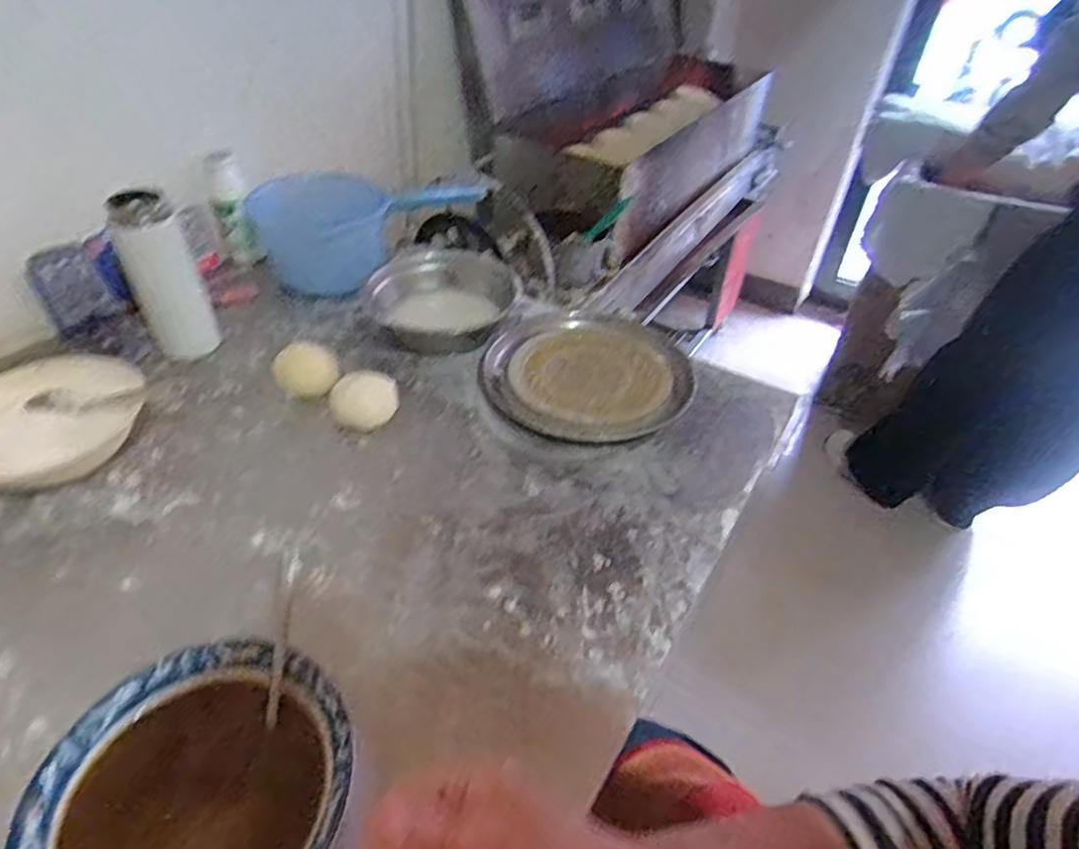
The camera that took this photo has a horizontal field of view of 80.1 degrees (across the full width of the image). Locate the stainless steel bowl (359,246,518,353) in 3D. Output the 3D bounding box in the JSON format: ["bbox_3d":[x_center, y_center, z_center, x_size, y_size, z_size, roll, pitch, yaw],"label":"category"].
[{"bbox_3d":[-0.115,-0.150,0.773,0.156,0.072,0.180,19,44,16],"label":"stainless steel bowl"}]

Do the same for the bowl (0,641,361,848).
[{"bbox_3d":[-0.197,0.223,0.378,0.168,0.056,0.168,2,42,-2],"label":"bowl"}]

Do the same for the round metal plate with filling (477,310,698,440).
[{"bbox_3d":[0.055,-0.068,0.734,0.235,0.032,0.226,2,42,-2],"label":"round metal plate with filling"}]

